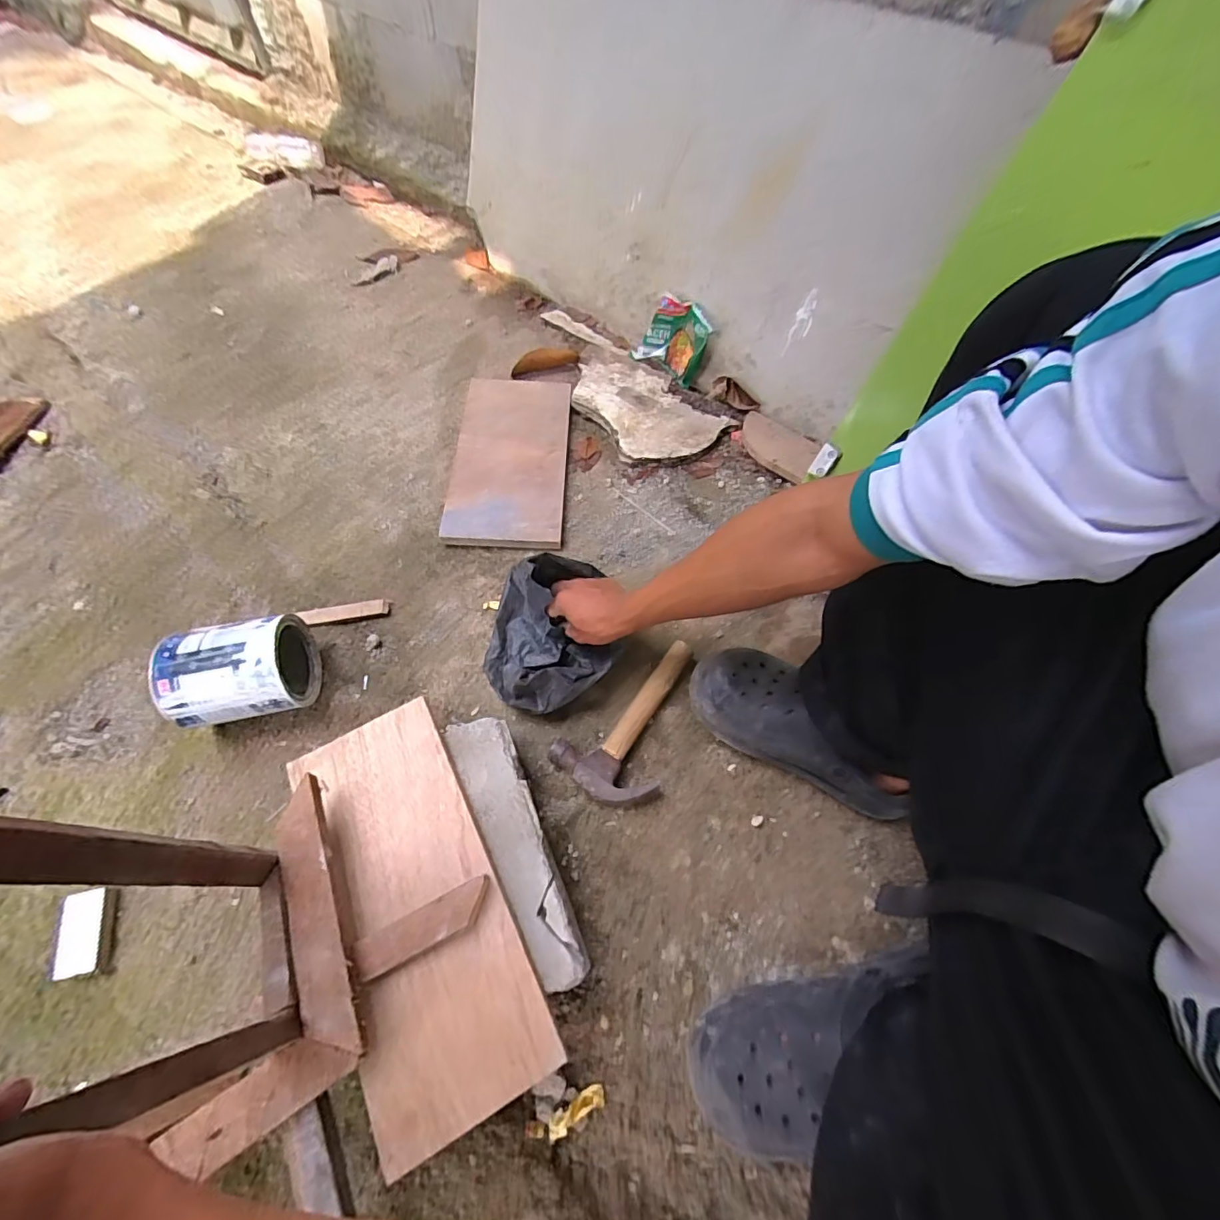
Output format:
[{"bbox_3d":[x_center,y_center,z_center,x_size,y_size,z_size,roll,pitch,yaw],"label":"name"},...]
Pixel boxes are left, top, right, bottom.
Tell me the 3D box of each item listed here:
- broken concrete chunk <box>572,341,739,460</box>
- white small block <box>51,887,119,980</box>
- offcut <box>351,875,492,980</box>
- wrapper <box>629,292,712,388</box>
[{"bbox_3d":[0.043,-0.359,0.904,0.190,0.019,0.302,-37,69,-19],"label":"broken concrete chunk"},{"bbox_3d":[-0.527,0.324,0.527,0.035,0.022,0.076,-11,63,-7],"label":"white small block"},{"bbox_3d":[-0.156,0.270,0.444,0.113,0.018,0.032,-23,65,-14],"label":"offcut"},{"bbox_3d":[0.111,-0.472,0.913,0.077,0.095,0.125,-39,70,-20],"label":"wrapper"}]

